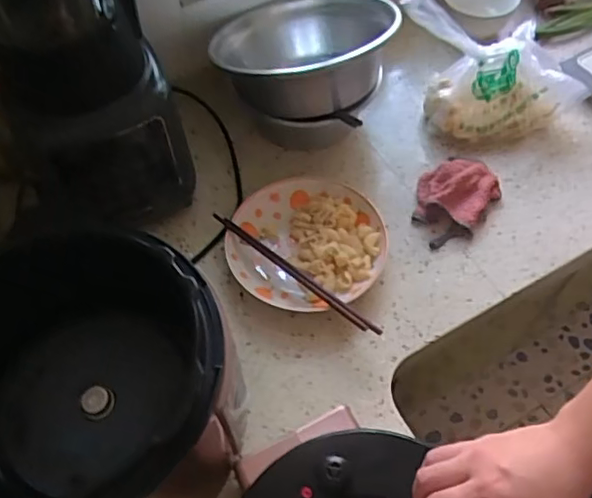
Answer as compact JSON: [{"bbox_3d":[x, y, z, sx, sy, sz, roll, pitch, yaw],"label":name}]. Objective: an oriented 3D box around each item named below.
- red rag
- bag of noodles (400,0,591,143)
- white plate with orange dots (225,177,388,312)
[{"bbox_3d":[0.205,-0.068,0.780,0.096,0.039,0.137,33,64,21],"label":"red rag"},{"bbox_3d":[0.276,-0.237,0.818,0.253,0.157,0.112,1,57,3],"label":"bag of noodles"},{"bbox_3d":[0.014,-0.006,0.751,0.194,0.036,0.184,-1,57,1],"label":"white plate with orange dots"}]

